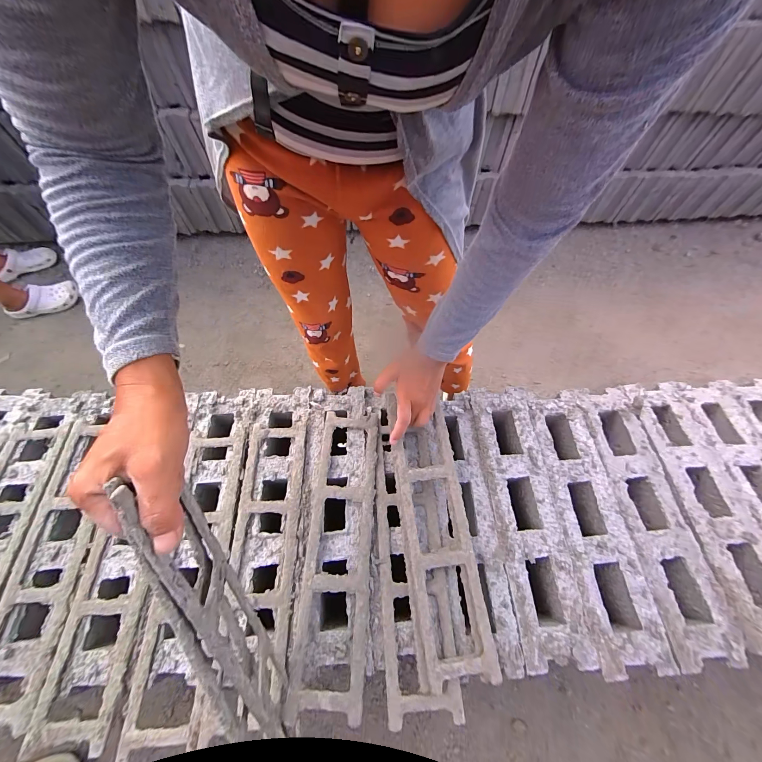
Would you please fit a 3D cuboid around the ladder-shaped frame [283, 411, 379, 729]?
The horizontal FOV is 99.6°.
[{"bbox_3d":[-0.059,0.221,0.459,0.091,0.013,0.373,3,59,0],"label":"ladder-shaped frame"}]

